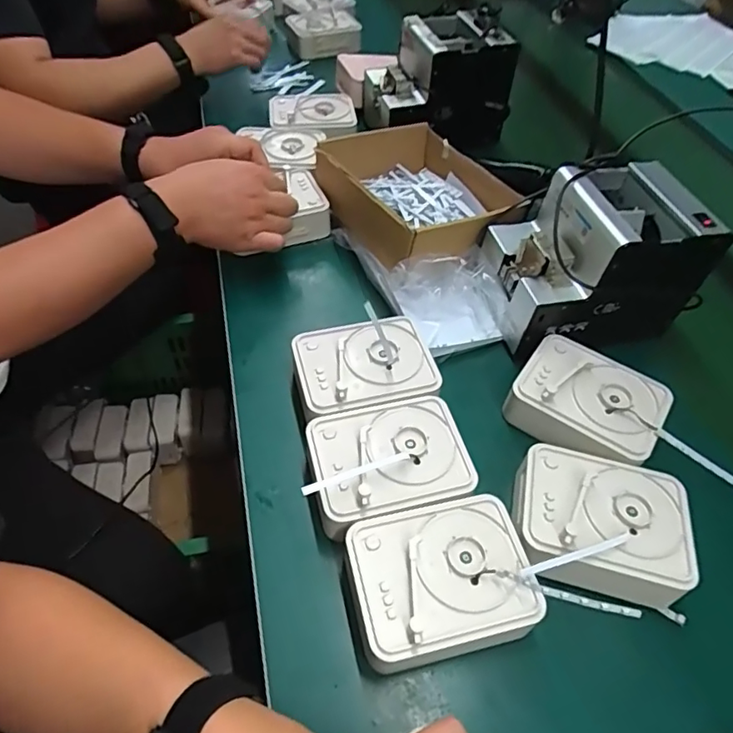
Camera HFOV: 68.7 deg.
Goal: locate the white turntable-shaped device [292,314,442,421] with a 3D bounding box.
[{"bbox_3d":[-0.002,0.006,0.512,0.125,0.048,0.099,-7,53,-12],"label":"white turntable-shaped device"}]

